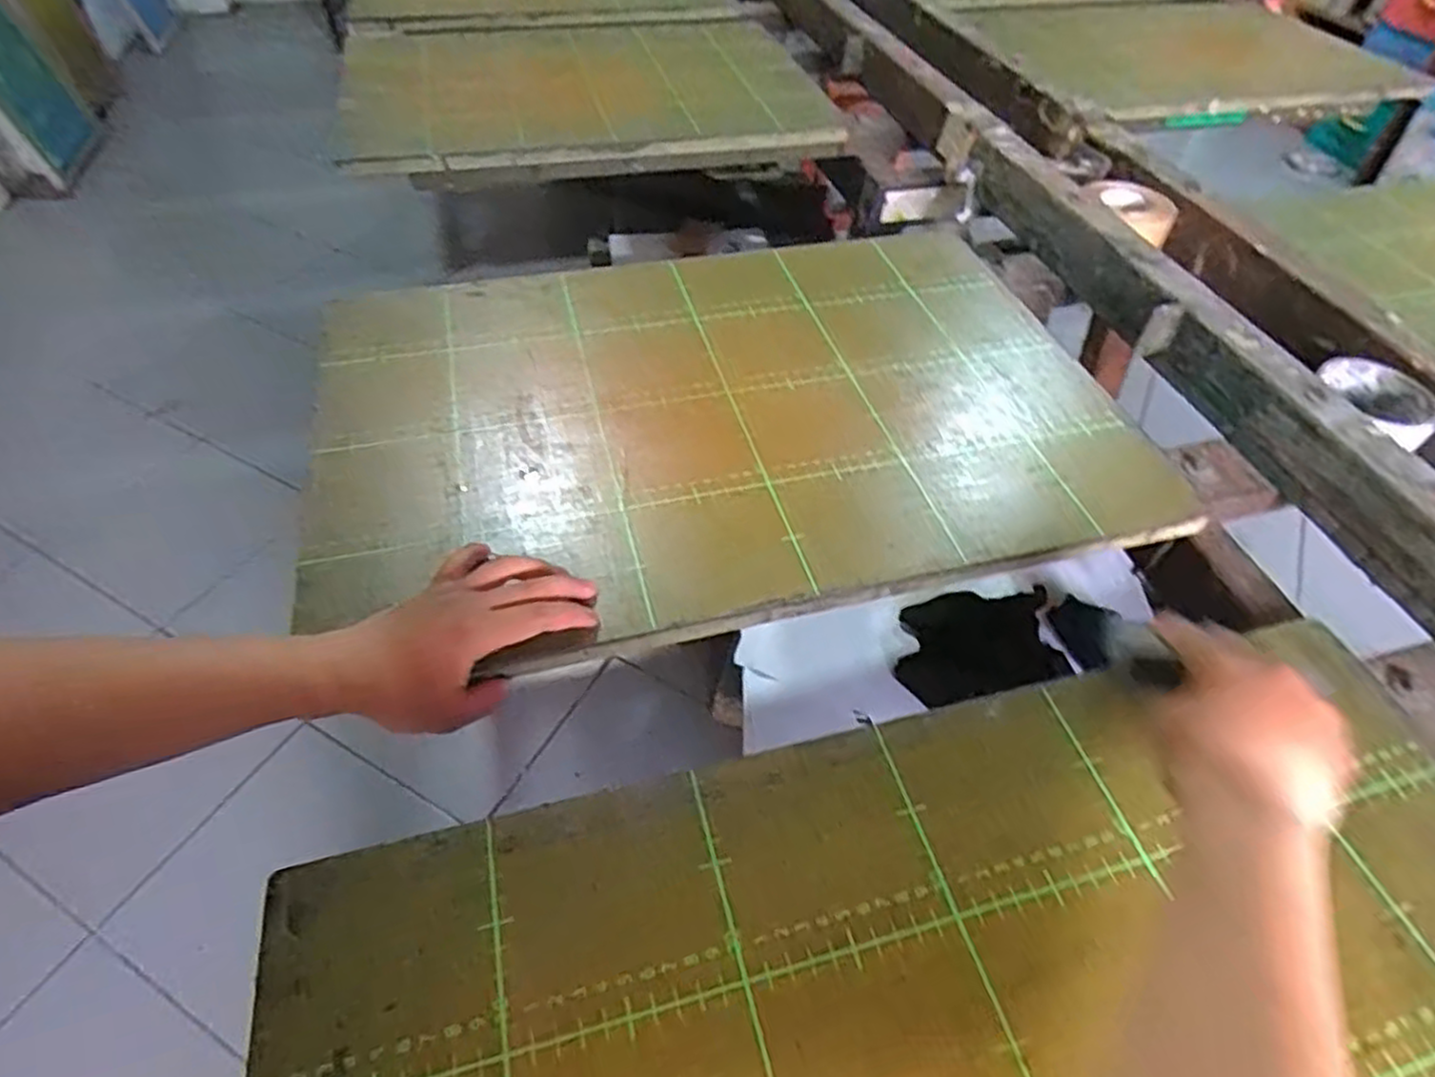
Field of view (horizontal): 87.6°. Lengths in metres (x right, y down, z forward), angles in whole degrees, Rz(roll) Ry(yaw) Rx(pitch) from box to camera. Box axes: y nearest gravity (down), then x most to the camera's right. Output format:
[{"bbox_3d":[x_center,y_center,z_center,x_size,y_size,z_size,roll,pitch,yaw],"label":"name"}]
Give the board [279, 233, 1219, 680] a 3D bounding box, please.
[{"bbox_3d":[0.002,-0.103,0.574,0.579,0.028,0.383,-11,51,-11],"label":"board"}]

